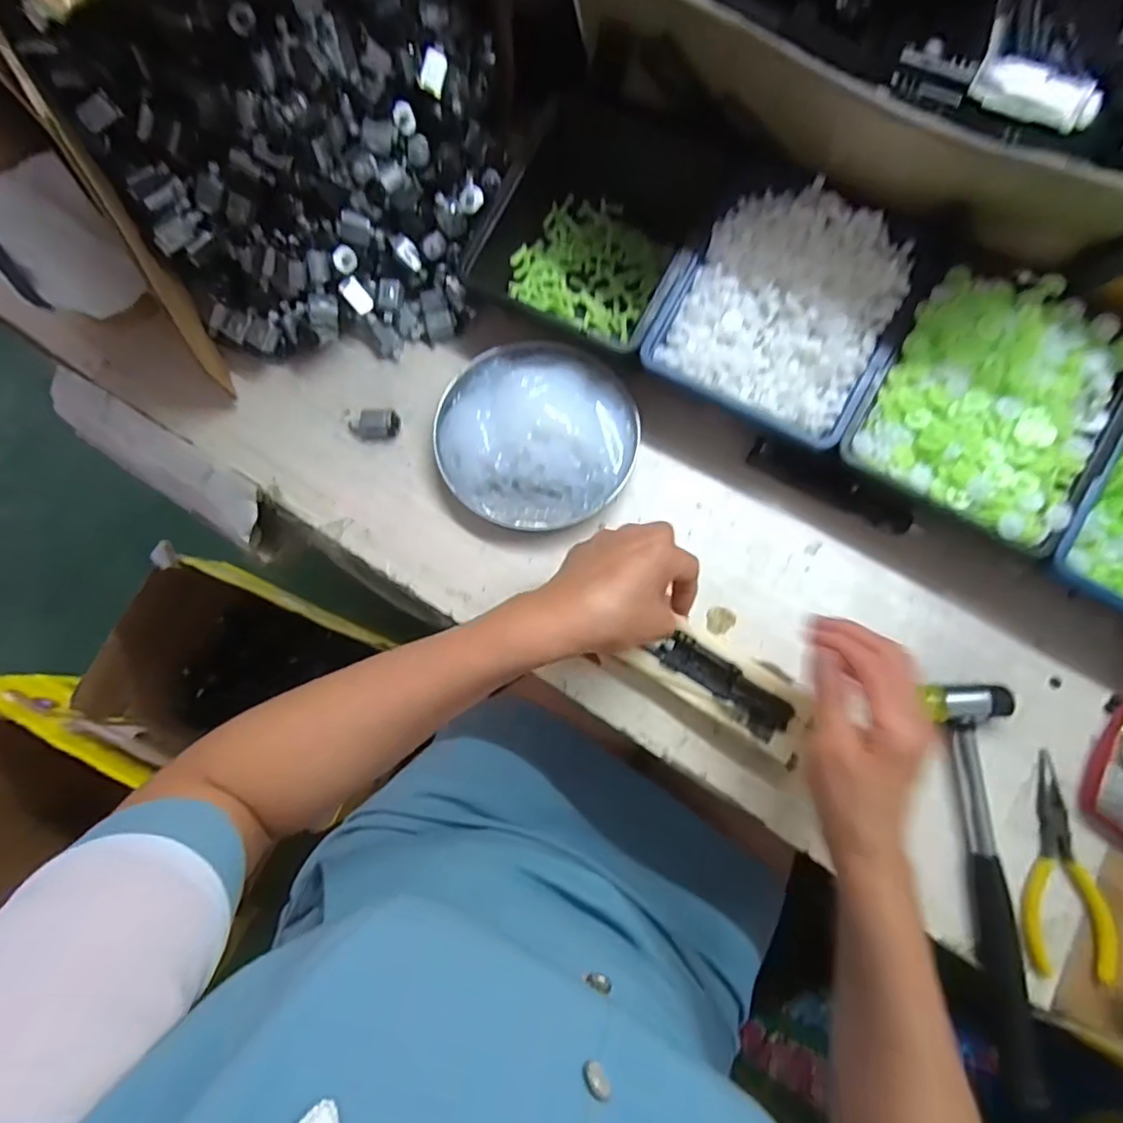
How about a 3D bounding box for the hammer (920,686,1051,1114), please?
[{"bbox_3d":[0.273,0.194,0.363,0.054,0.022,0.230,-6,75,-2],"label":"hammer"}]

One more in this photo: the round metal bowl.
[{"bbox_3d":[-0.020,-0.097,0.439,0.138,0.031,0.144,0,75,0],"label":"round metal bowl"}]

